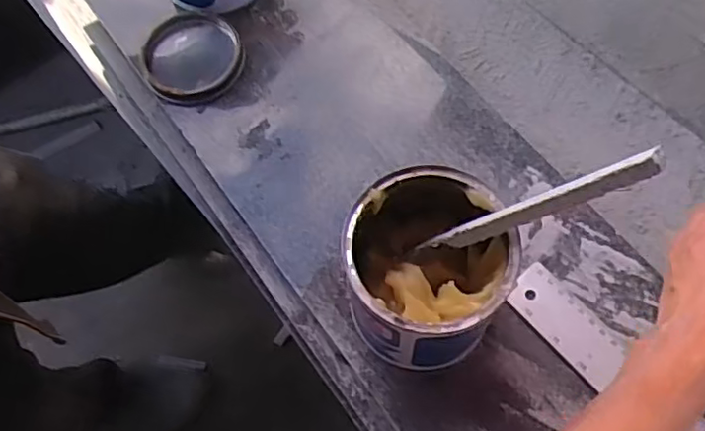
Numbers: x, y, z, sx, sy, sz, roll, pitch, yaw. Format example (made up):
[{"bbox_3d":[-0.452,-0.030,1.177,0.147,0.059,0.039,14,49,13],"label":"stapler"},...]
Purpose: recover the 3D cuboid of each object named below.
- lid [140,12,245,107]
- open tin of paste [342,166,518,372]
[{"bbox_3d":[-0.140,-0.137,0.559,0.089,0.010,0.084,-2,67,4],"label":"lid"},{"bbox_3d":[0.043,0.041,0.422,0.104,0.123,0.103,-28,68,-8],"label":"open tin of paste"}]

